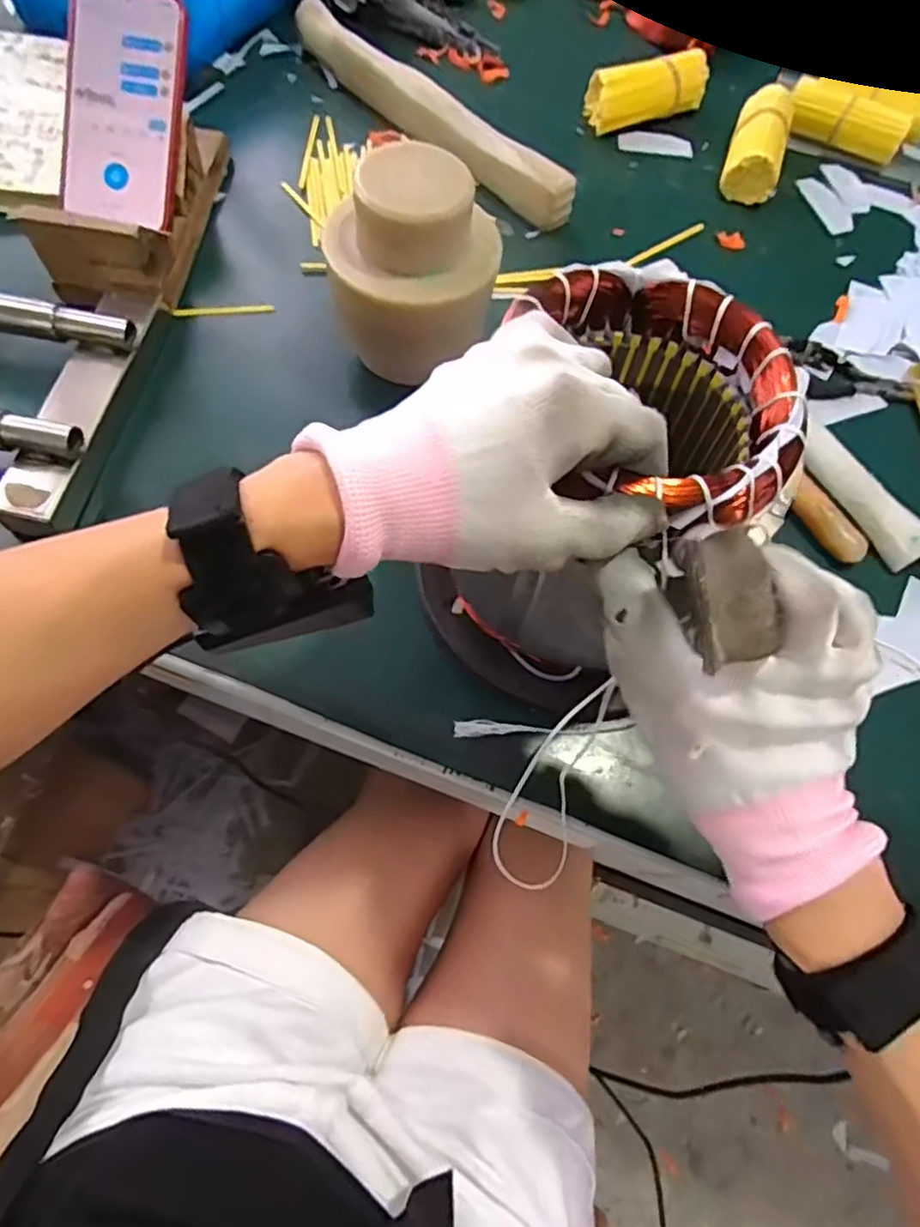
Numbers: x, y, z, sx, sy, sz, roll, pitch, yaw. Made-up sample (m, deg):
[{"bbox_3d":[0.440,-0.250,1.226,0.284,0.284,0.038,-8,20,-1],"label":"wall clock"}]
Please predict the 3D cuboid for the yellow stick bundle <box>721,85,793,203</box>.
[{"bbox_3d":[0.273,-0.427,0.607,0.048,0.041,0.127,19,67,6],"label":"yellow stick bundle"}]

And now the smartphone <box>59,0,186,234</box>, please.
[{"bbox_3d":[-0.243,-0.371,0.483,0.080,0.017,0.165,6,96,0],"label":"smartphone"}]

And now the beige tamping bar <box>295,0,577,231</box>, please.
[{"bbox_3d":[-0.036,-0.447,0.595,0.044,0.045,0.338,-39,73,-18],"label":"beige tamping bar"}]

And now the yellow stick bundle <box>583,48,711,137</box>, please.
[{"bbox_3d":[0.179,-0.490,0.629,0.121,0.041,0.048,-19,68,-11],"label":"yellow stick bundle"}]

